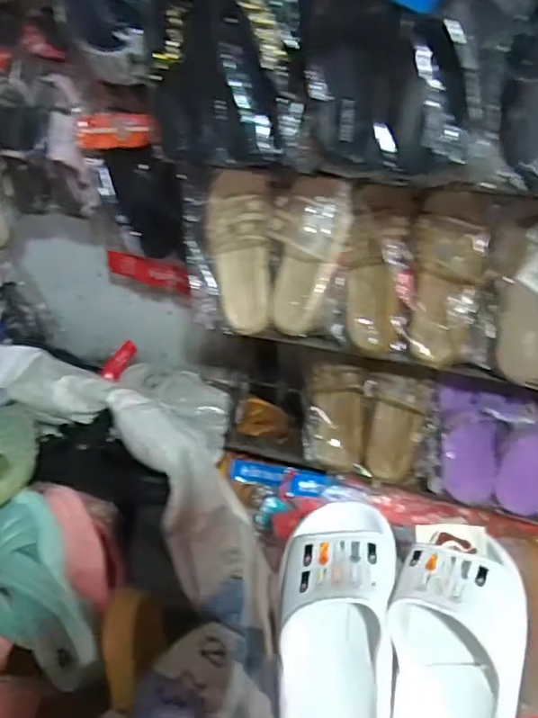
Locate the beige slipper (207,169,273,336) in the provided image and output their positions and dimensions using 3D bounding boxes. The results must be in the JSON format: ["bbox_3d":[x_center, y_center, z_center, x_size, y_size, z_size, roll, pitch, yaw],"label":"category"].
[{"bbox_3d":[-0.039,-0.147,0.804,0.091,0.224,0.061,-4,13,0],"label":"beige slipper"}]

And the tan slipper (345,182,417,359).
[{"bbox_3d":[0.138,-0.115,0.750,0.080,0.219,0.052,7,10,13],"label":"tan slipper"}]

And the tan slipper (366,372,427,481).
[{"bbox_3d":[0.195,0.107,0.894,0.085,0.167,0.040,9,6,15],"label":"tan slipper"}]

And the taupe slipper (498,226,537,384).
[{"bbox_3d":[0.320,-0.063,0.694,0.068,0.184,0.046,7,15,13],"label":"taupe slipper"}]

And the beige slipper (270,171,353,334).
[{"bbox_3d":[0.041,-0.137,0.769,0.096,0.205,0.048,22,19,28],"label":"beige slipper"}]

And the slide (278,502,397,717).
[{"bbox_3d":[0.053,0.224,0.463,0.093,0.066,0.236,2,59,6],"label":"slide"}]

